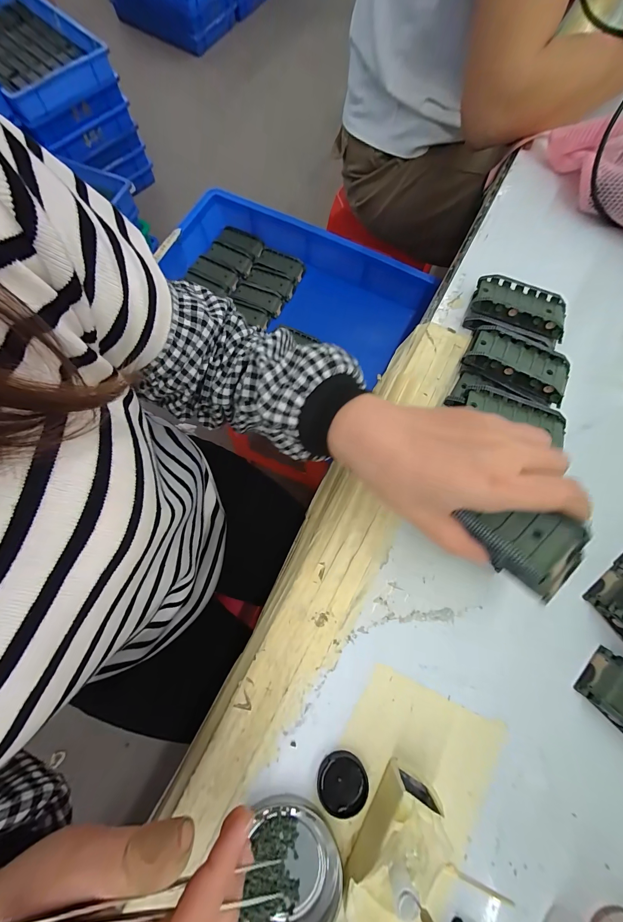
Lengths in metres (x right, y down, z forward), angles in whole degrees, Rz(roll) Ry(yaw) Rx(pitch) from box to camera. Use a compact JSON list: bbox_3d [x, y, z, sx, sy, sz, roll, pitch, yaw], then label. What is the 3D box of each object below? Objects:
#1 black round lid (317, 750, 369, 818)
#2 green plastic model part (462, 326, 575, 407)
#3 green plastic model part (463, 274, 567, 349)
[{"bbox_3d":[0.023,0.233,0.221,0.036,0.006,0.034,1,75,-2],"label":"black round lid"},{"bbox_3d":[0.199,-0.091,0.299,0.096,0.033,0.055,30,76,6],"label":"green plastic model part"},{"bbox_3d":[0.213,-0.155,0.320,0.093,0.029,0.056,18,75,3],"label":"green plastic model part"}]

